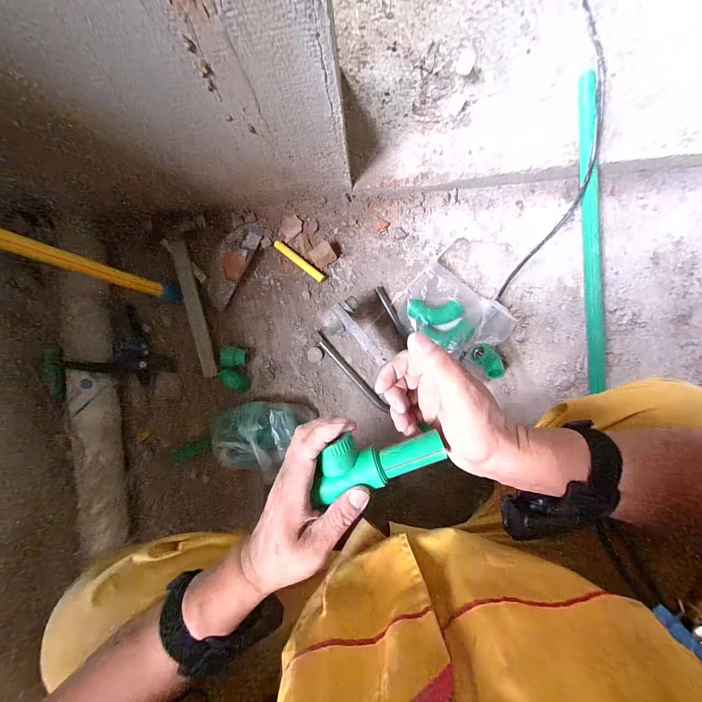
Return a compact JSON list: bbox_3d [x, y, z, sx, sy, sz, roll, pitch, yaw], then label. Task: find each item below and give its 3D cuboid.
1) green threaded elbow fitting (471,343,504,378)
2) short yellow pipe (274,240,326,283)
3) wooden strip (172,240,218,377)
[{"bbox_3d":[0.268,0.019,0.578,0.038,0.031,0.072,-45,87,4],"label":"green threaded elbow fitting"},{"bbox_3d":[-0.106,-0.184,0.605,0.122,0.013,0.017,38,96,0],"label":"short yellow pipe"},{"bbox_3d":[-0.314,-0.082,0.595,0.028,0.012,0.271,-13,91,-20],"label":"wooden strip"}]

